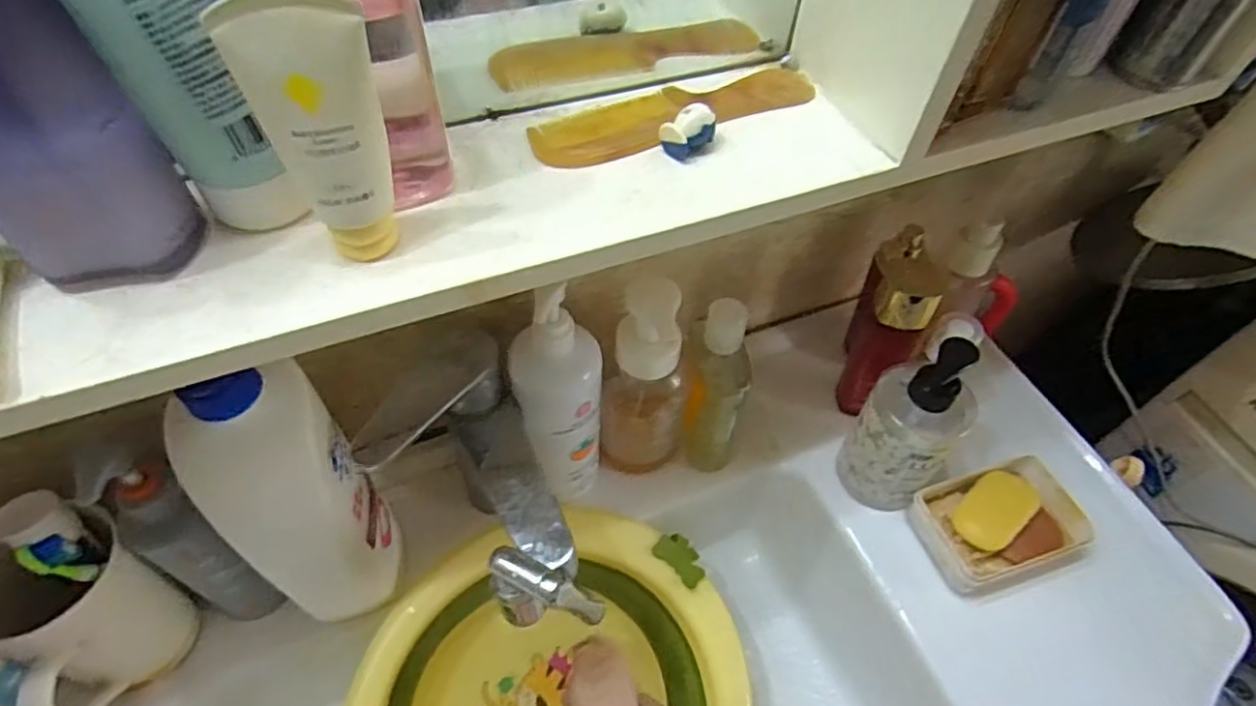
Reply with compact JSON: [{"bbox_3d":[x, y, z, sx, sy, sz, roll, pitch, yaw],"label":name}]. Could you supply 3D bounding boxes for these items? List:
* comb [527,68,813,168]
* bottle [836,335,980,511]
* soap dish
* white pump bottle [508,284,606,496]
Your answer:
[{"bbox_3d":[0.027,-0.127,0.342,0.159,0.004,0.040,-22,58,-18],"label":"comb"},{"bbox_3d":[0.214,0.055,0.491,0.071,0.170,0.070,2,54,-2],"label":"bottle"},{"bbox_3d":[0.288,0.138,0.514,0.114,0.049,0.081,-12,55,-12],"label":"soap dish"},{"bbox_3d":[-0.046,0.039,0.456,0.059,0.195,0.051,-10,55,-11],"label":"white pump bottle"}]

